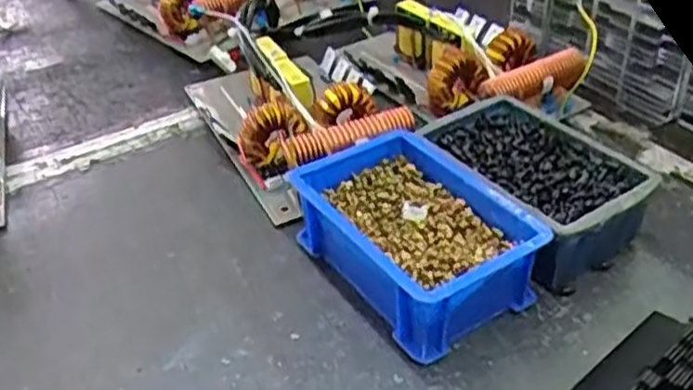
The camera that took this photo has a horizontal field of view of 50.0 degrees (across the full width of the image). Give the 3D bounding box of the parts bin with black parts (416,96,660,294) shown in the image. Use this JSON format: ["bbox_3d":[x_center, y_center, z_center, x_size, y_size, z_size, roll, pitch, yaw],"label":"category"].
[{"bbox_3d":[0.127,-0.009,0.511,0.101,0.052,0.154,-18,39,-19],"label":"parts bin with black parts"}]

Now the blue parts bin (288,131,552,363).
[{"bbox_3d":[0.042,0.024,0.470,0.109,0.051,0.148,-23,41,-25],"label":"blue parts bin"}]

